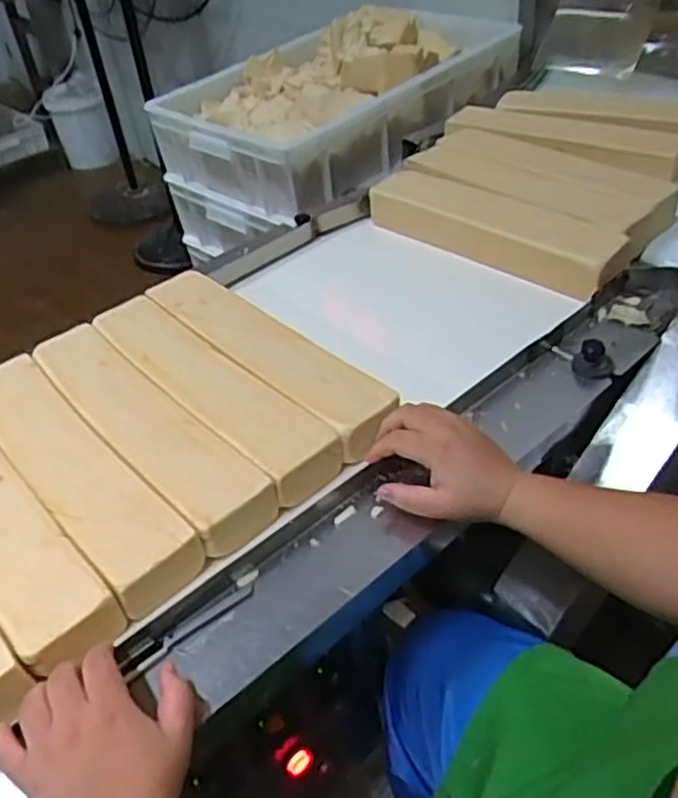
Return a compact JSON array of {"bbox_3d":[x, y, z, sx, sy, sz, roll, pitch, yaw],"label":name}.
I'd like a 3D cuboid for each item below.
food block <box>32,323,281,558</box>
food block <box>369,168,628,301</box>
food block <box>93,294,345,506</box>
[{"bbox_3d":[-0.196,0.029,0.715,0.082,0.054,0.357,-34,47,-28],"label":"food block"},{"bbox_3d":[0.189,-0.226,0.939,0.368,0.054,0.077,29,52,35],"label":"food block"},{"bbox_3d":[-0.139,-0.011,0.748,0.077,0.048,0.353,-34,47,-28],"label":"food block"}]

